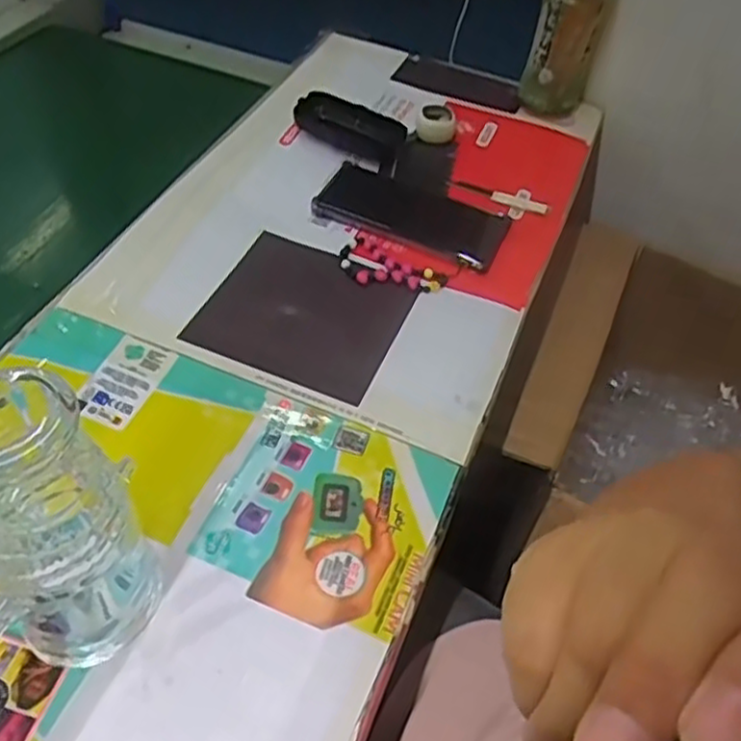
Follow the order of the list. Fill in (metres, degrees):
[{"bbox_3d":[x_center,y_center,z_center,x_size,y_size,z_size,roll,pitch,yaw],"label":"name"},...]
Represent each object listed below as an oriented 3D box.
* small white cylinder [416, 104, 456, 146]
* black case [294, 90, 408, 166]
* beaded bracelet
[{"bbox_3d":[0.068,-0.251,0.737,0.037,0.023,0.043,12,50,5],"label":"small white cylinder"},{"bbox_3d":[-0.021,-0.240,0.714,0.108,0.031,0.047,23,52,14],"label":"black case"},{"bbox_3d":[0.014,-0.084,0.601,0.087,0.006,0.052,30,54,19],"label":"beaded bracelet"}]

